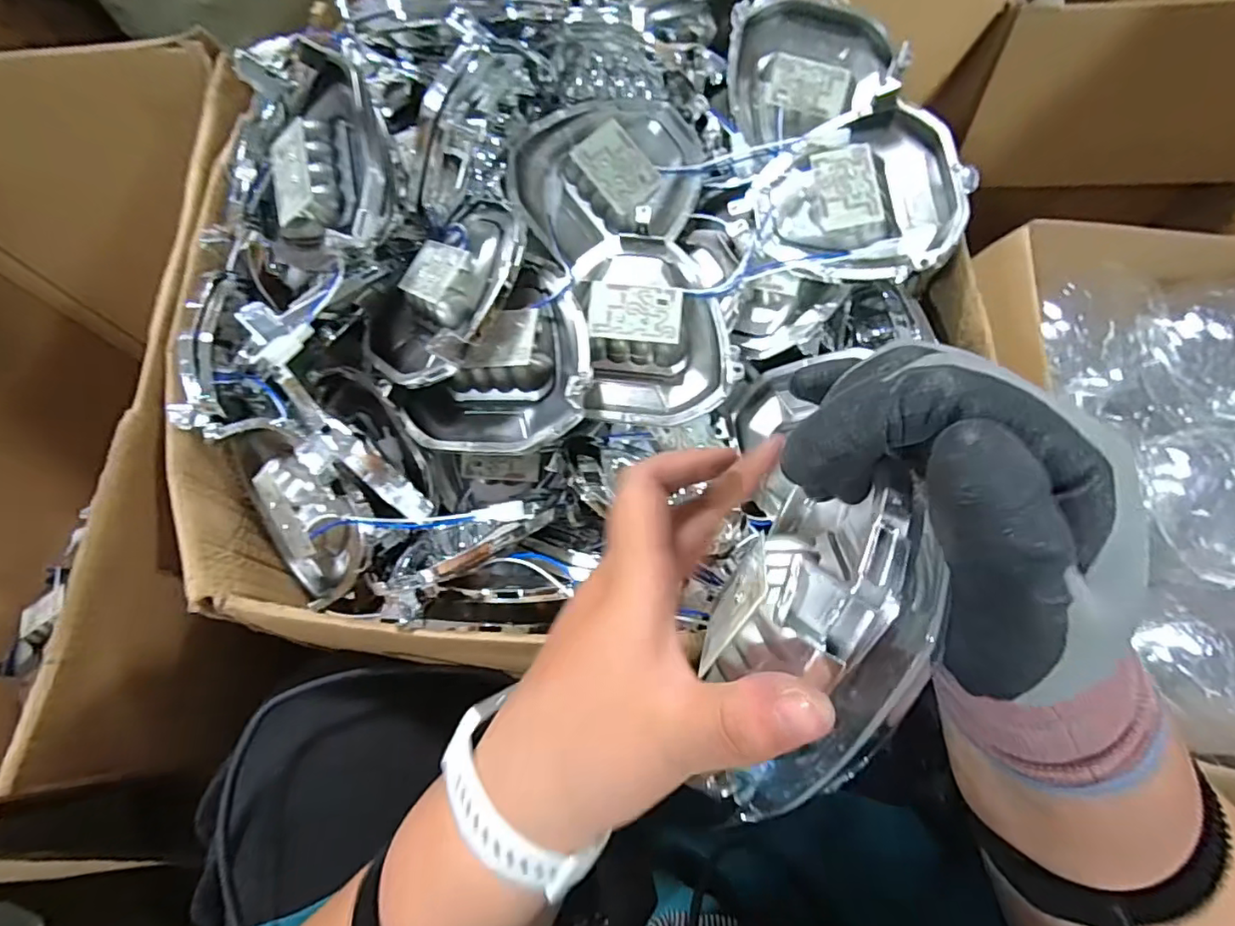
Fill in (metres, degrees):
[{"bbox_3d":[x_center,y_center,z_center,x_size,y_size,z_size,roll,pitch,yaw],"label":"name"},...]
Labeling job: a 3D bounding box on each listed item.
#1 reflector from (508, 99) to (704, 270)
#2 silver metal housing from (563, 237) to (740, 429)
[{"bbox_3d":[-0.005,-0.211,0.422,0.138,0.048,0.115,-24,89,4],"label":"reflector"},{"bbox_3d":[0.026,-0.095,0.378,0.109,0.062,0.134,-3,68,2],"label":"silver metal housing"}]

